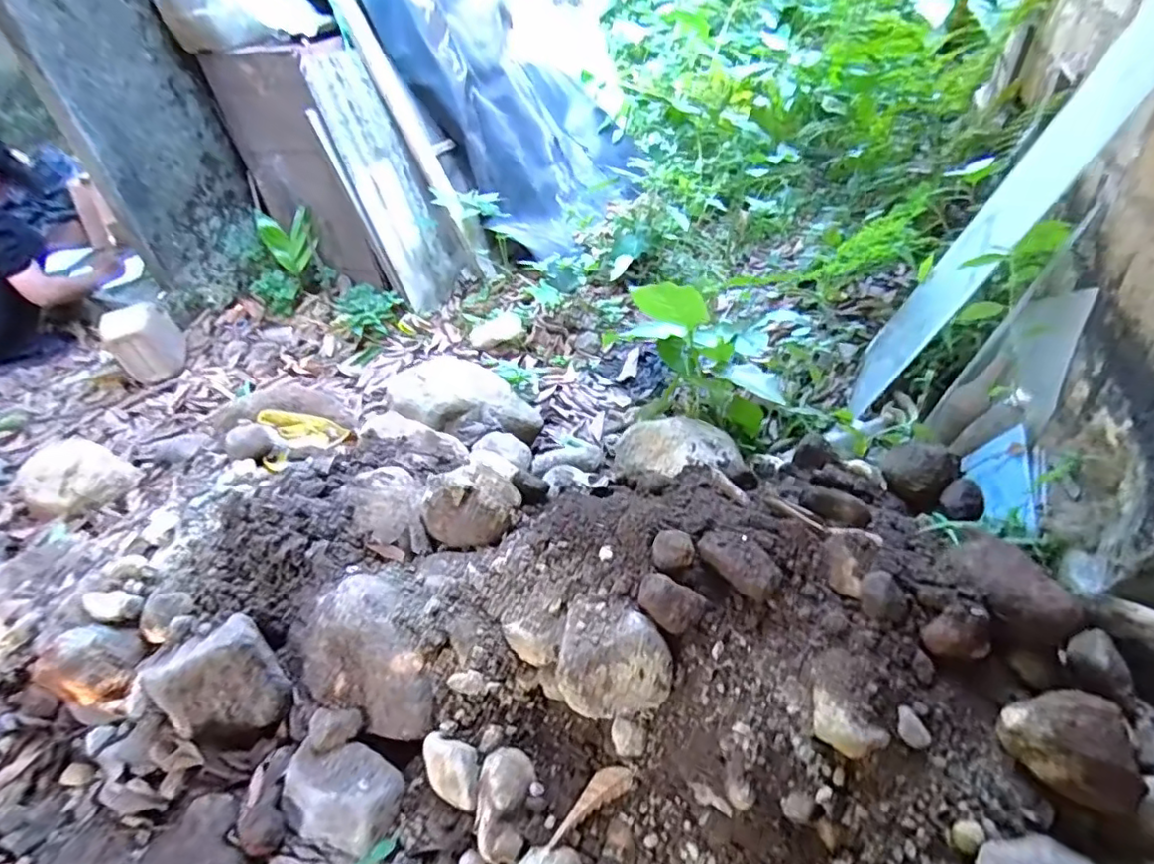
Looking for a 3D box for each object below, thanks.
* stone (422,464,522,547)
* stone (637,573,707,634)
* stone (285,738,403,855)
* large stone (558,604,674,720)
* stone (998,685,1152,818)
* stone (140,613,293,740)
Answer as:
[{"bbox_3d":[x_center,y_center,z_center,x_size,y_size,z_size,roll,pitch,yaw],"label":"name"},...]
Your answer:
[{"bbox_3d":[-0.159,0.101,0.882,0.144,0.090,0.105,-16,41,-13],"label":"stone"},{"bbox_3d":[0.101,0.189,0.660,0.073,0.036,0.049,22,46,29],"label":"stone"},{"bbox_3d":[-0.303,0.459,0.751,0.159,0.065,0.100,8,41,16],"label":"stone"},{"bbox_3d":[0.043,0.260,0.669,0.128,0.093,0.095,3,40,9],"label":"large stone"},{"bbox_3d":[0.472,0.302,0.559,0.084,0.076,0.106,-16,41,-13],"label":"stone"},{"bbox_3d":[-0.488,0.338,0.791,0.168,0.137,0.101,-23,43,-20],"label":"stone"}]

